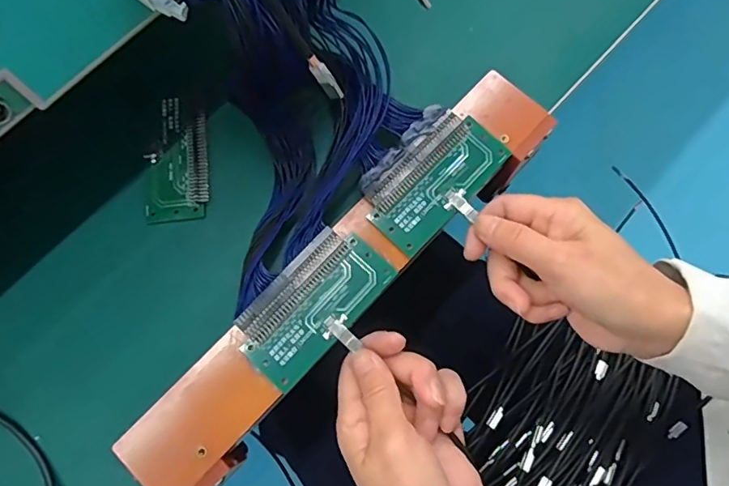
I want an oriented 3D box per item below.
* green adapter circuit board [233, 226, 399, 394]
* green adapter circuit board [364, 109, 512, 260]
[{"bbox_3d":[-0.031,0.036,0.304,0.051,0.008,0.097,42,80,9],"label":"green adapter circuit board"},{"bbox_3d":[0.045,-0.041,0.322,0.049,0.009,0.097,44,80,9],"label":"green adapter circuit board"}]

